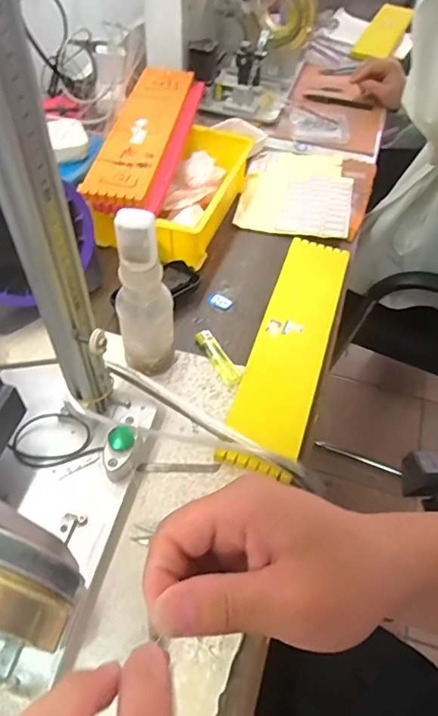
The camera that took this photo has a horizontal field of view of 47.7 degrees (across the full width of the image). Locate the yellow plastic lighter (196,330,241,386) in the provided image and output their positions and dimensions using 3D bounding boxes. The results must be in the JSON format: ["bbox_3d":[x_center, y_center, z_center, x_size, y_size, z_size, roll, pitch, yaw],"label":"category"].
[{"bbox_3d":[0.000,0.000,0.576,0.020,0.010,0.080,-24,59,-19],"label":"yellow plastic lighter"}]

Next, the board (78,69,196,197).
[{"bbox_3d":[-0.107,-0.329,0.699,0.083,0.008,0.333,9,54,3],"label":"board"}]

